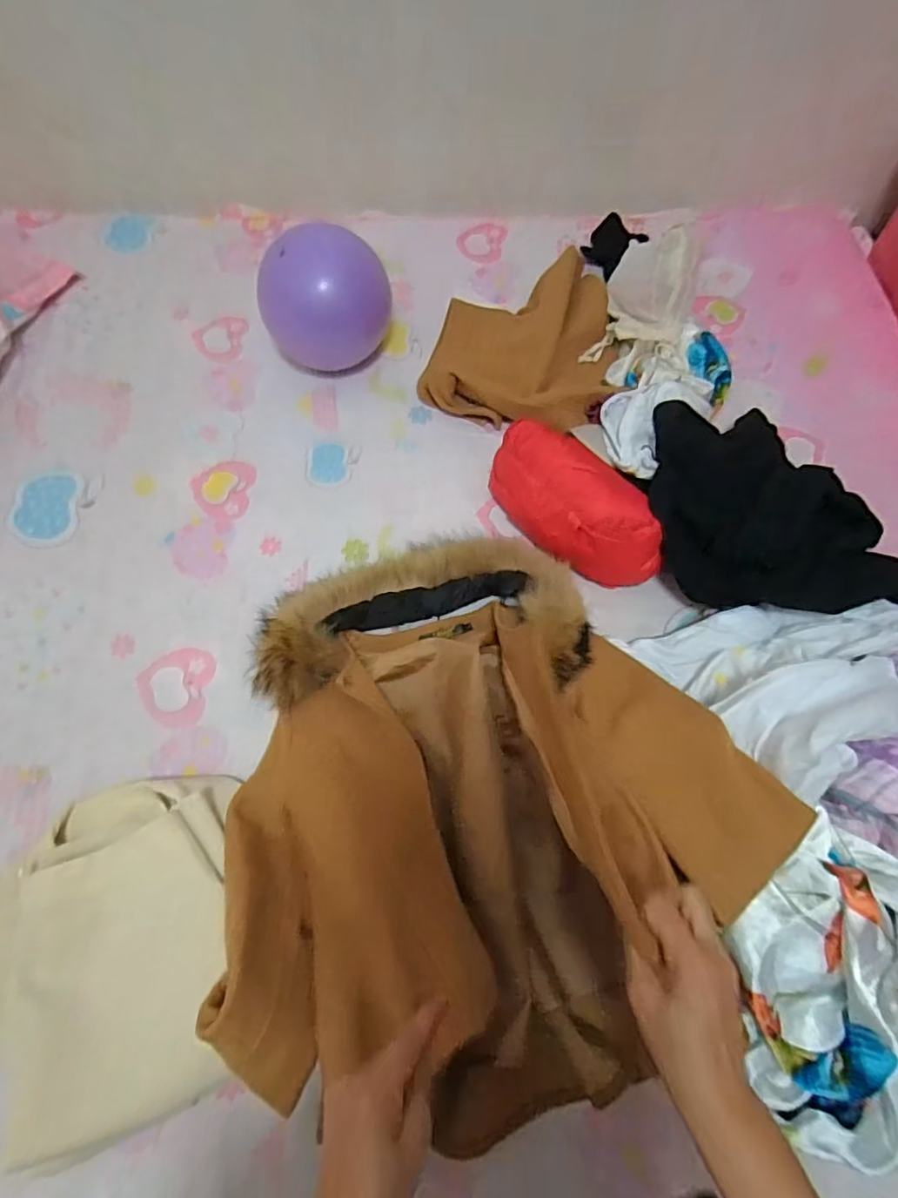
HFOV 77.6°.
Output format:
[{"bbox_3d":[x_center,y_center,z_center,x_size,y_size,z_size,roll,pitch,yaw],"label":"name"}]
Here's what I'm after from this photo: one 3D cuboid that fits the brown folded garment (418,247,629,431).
[{"bbox_3d":[0.138,-0.433,0.929,0.314,0.062,0.364,25,69,10],"label":"brown folded garment"}]

